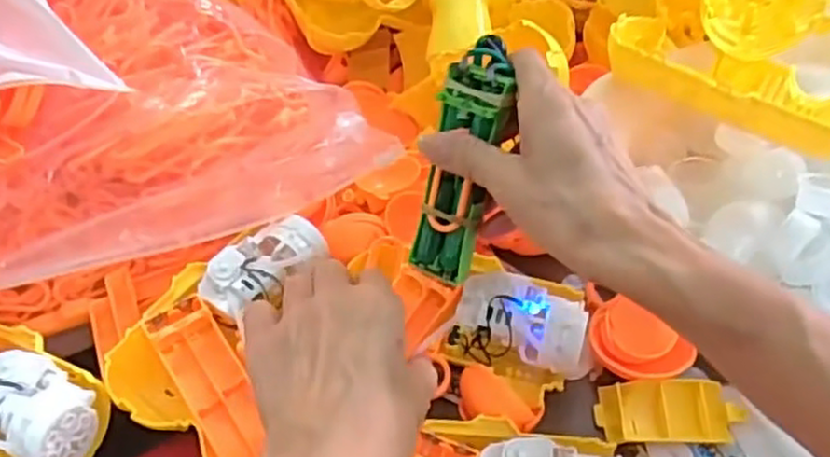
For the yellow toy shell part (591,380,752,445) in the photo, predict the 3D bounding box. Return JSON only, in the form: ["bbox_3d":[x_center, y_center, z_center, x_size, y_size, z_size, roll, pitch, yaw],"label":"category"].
[{"bbox_3d":[0.131,0.094,0.377,0.071,0.017,0.029,-1,50,1],"label":"yellow toy shell part"}]

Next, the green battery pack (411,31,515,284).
[{"bbox_3d":[0.025,-0.030,0.369,0.036,0.124,0.020,20,24,17],"label":"green battery pack"}]

